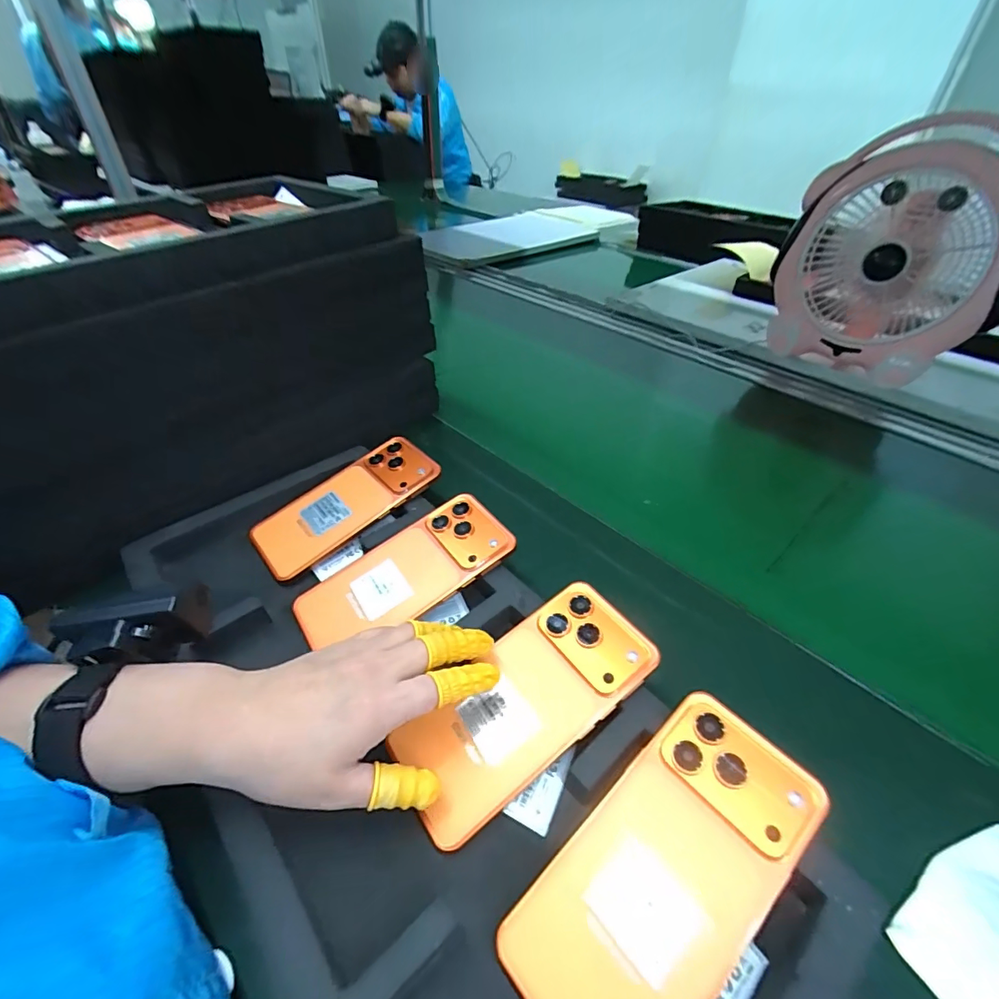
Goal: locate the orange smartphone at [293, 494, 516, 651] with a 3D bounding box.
[{"bbox_3d":[-0.073,0.055,0.364,0.164,0.011,0.079,-27,47,-10],"label":"orange smartphone"}]

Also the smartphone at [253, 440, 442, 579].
[{"bbox_3d":[-0.137,0.002,0.425,0.164,0.013,0.075,-36,52,-17],"label":"smartphone"}]

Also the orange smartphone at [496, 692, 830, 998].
[{"bbox_3d":[0.079,0.174,0.224,0.161,0.005,0.075,-38,54,-20],"label":"orange smartphone"}]

